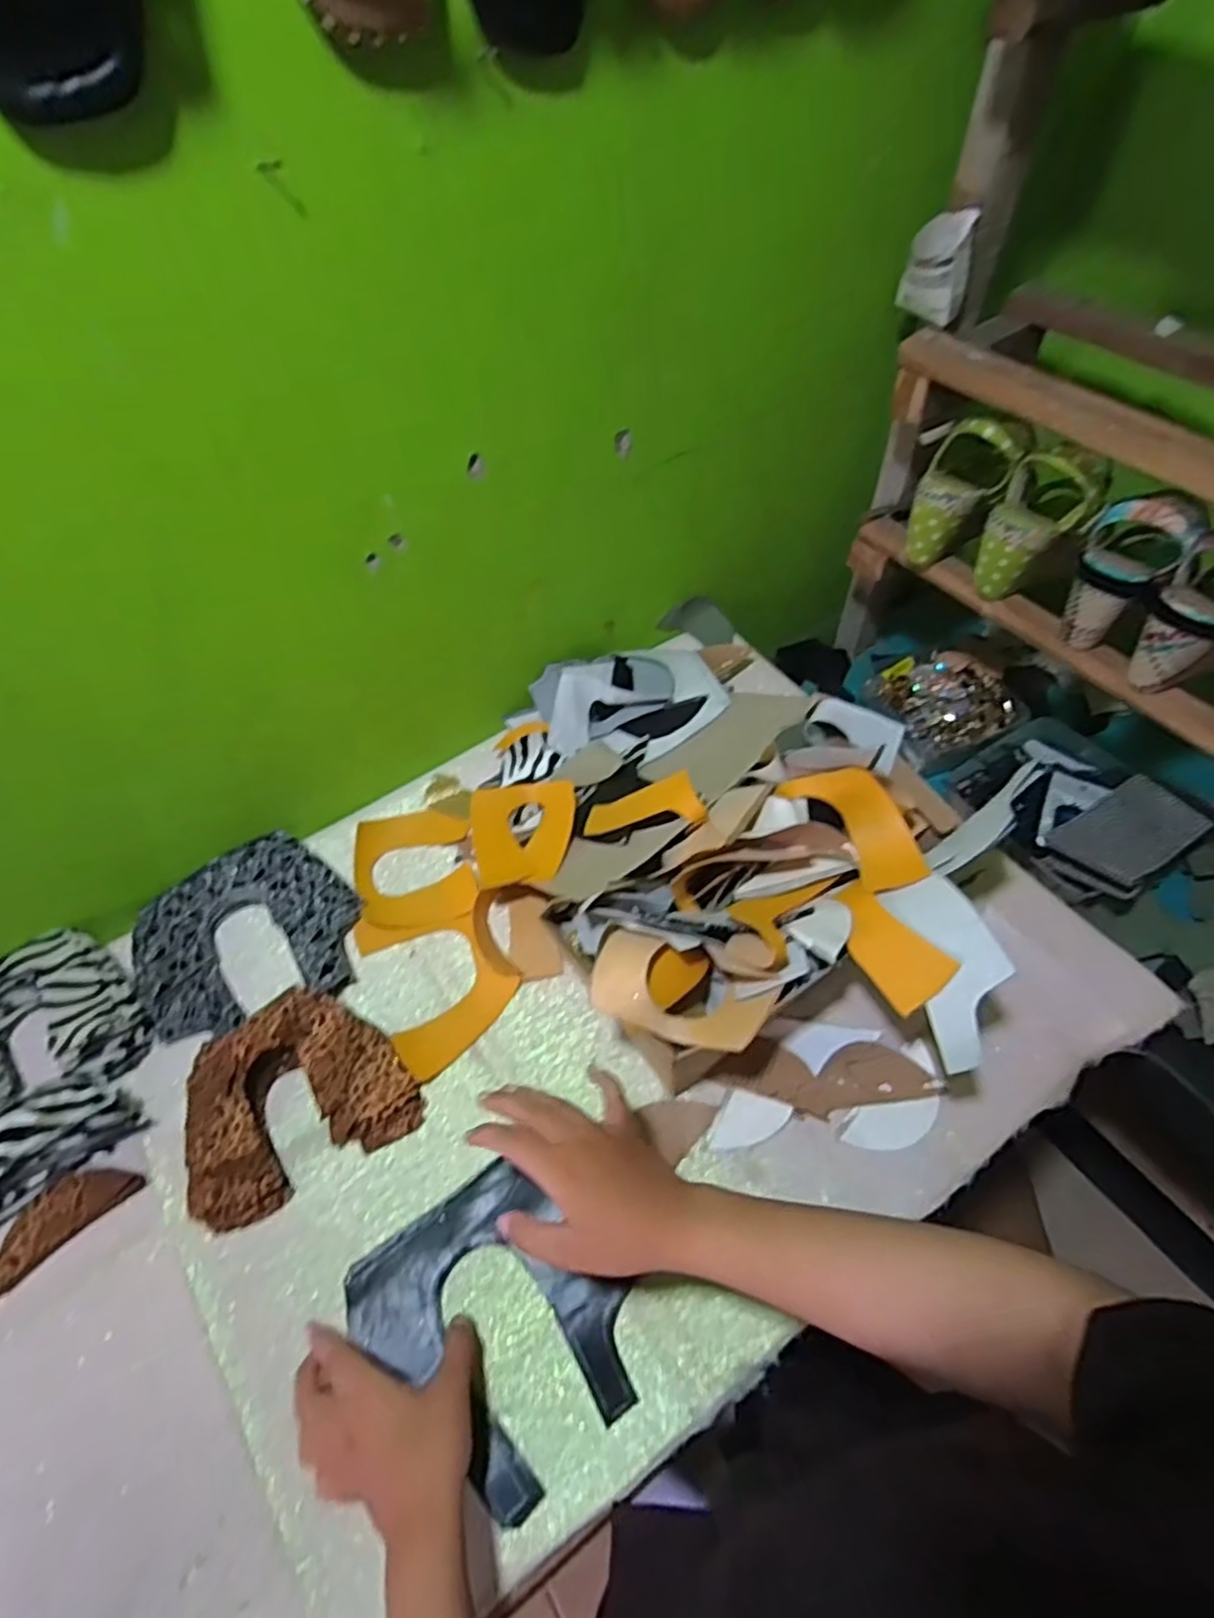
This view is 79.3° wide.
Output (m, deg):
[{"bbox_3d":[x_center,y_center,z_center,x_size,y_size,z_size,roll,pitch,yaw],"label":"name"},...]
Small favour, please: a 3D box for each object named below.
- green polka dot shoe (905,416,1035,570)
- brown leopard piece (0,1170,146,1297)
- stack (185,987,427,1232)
[{"bbox_3d":[0.350,-0.327,0.752,0.064,0.148,0.077,-3,46,-42],"label":"green polka dot shoe"},{"bbox_3d":[-0.421,0.312,0.563,0.108,0.013,0.045,-38,61,-23],"label":"brown leopard piece"},{"bbox_3d":[-0.255,0.231,0.594,0.175,0.047,0.137,-25,57,-16],"label":"stack"}]

